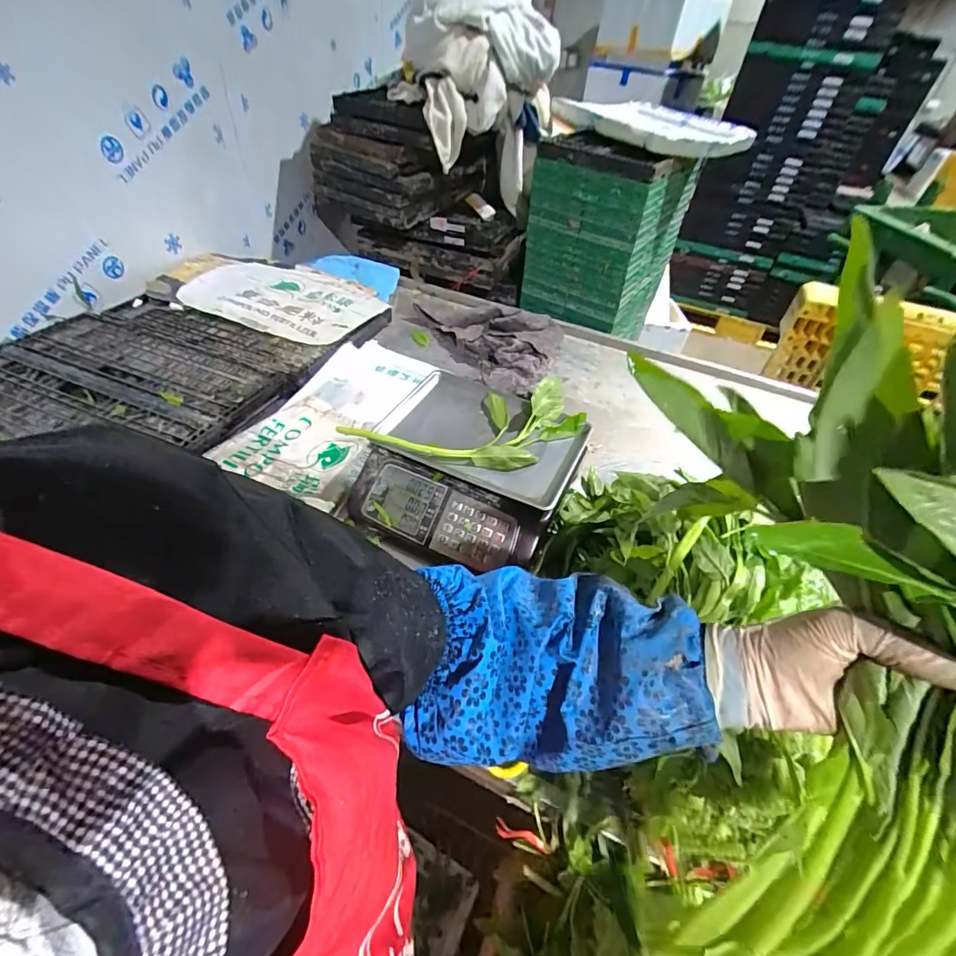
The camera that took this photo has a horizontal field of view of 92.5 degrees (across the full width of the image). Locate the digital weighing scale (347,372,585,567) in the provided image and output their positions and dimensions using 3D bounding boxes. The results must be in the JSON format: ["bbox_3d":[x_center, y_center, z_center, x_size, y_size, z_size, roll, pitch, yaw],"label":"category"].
[{"bbox_3d":[-0.017,-0.018,0.821,0.343,0.112,0.343,22,47,16],"label":"digital weighing scale"}]

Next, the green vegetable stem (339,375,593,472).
[{"bbox_3d":[-0.006,-0.083,0.799,0.405,0.059,0.183,-17,49,-20],"label":"green vegetable stem"}]

